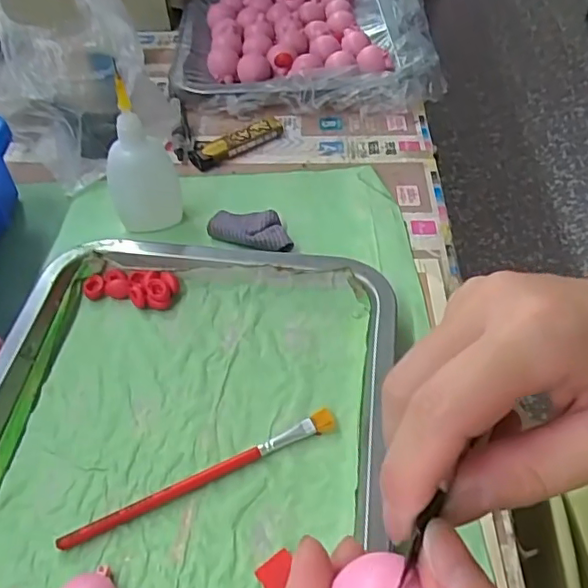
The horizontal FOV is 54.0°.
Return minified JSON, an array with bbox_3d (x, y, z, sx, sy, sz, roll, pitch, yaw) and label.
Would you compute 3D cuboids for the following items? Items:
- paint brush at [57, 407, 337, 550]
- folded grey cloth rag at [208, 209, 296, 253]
[{"bbox_3d":[-0.043,0.090,0.282,0.140,0.007,0.011,-22,52,-17],"label":"paint brush"},{"bbox_3d":[-0.027,-0.043,0.394,0.059,0.014,0.032,15,51,13],"label":"folded grey cloth rag"}]

